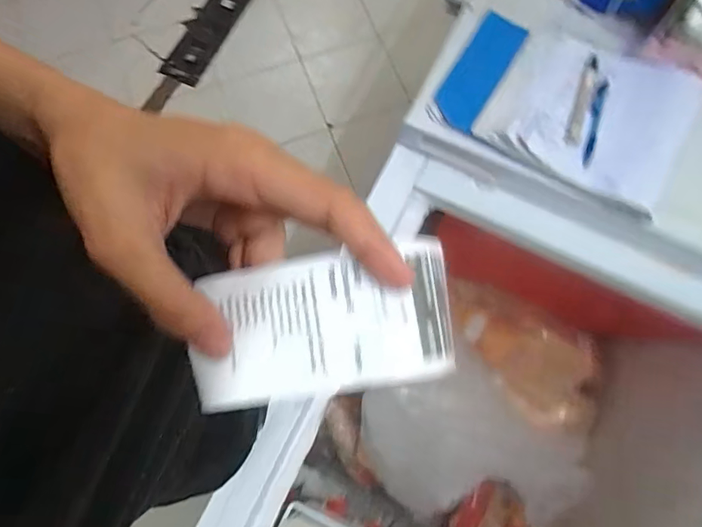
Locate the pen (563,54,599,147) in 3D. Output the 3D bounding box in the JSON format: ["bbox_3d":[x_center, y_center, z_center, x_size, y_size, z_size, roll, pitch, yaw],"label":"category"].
[{"bbox_3d":[0.316,-0.223,0.647,0.019,0.017,0.153,21,74,5],"label":"pen"}]

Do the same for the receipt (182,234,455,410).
[{"bbox_3d":[-0.013,0.026,0.203,0.109,0.016,0.057,-8,74,-3],"label":"receipt"}]

